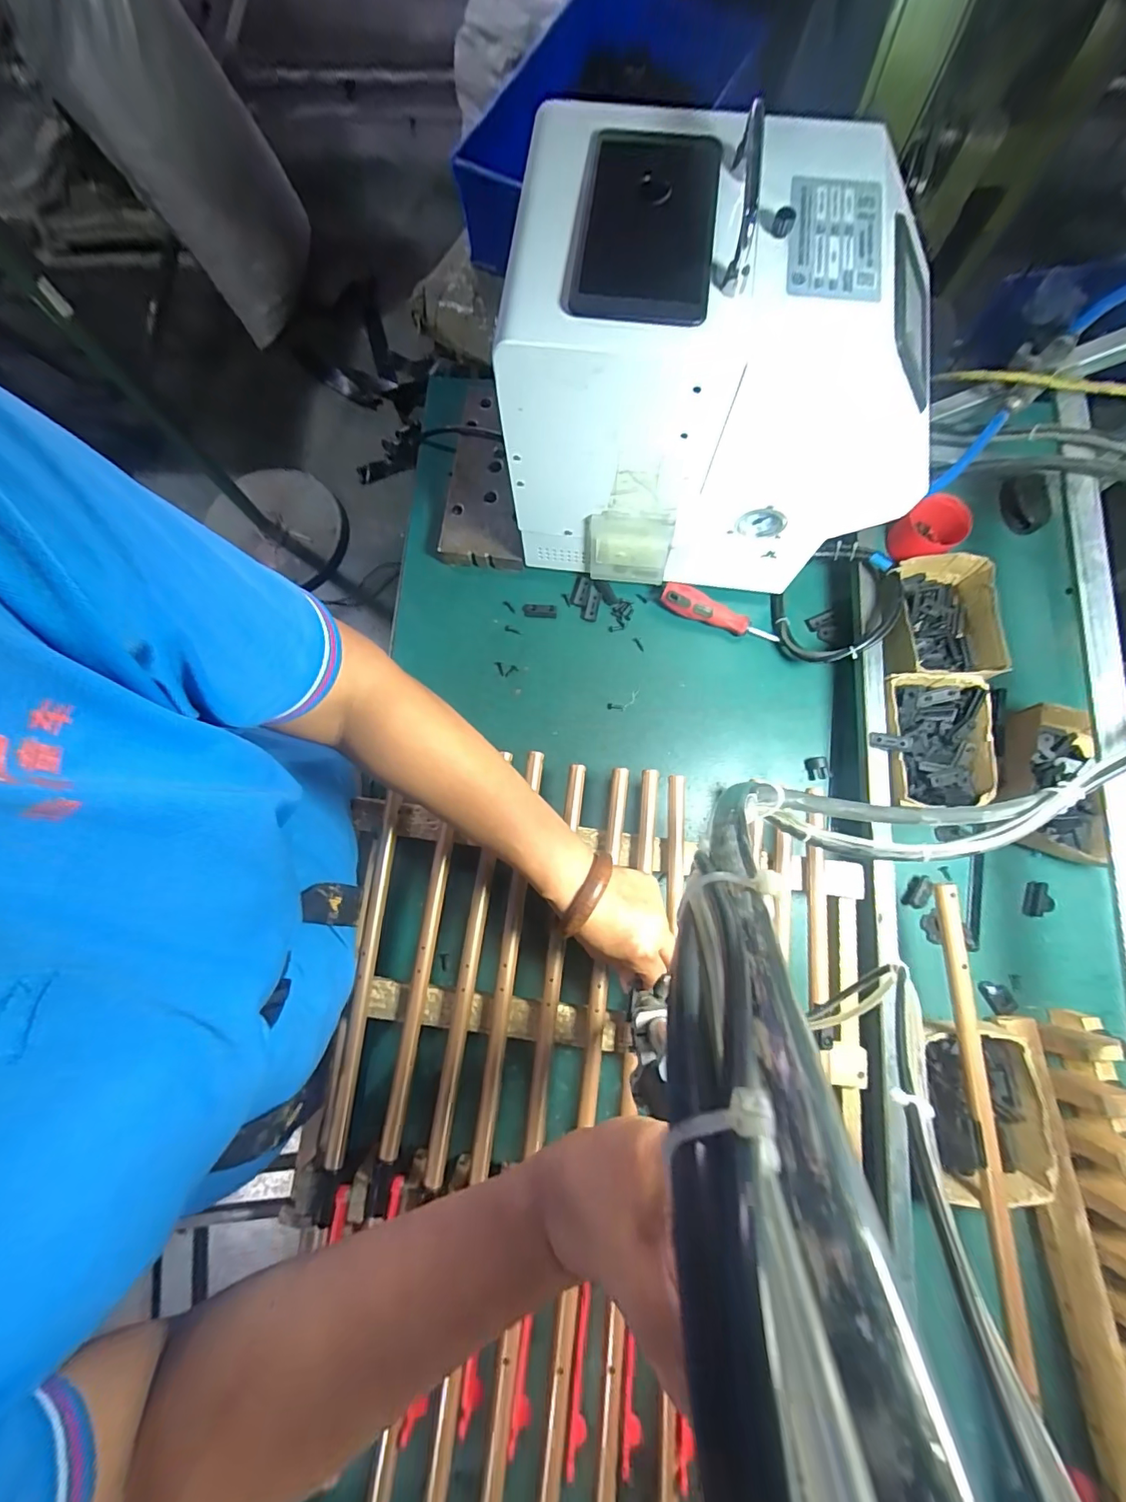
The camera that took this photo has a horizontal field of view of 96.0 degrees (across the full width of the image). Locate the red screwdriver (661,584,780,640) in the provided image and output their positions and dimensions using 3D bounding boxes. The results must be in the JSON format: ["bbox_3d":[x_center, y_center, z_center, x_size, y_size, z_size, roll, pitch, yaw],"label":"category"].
[{"bbox_3d":[0.178,-0.154,0.576,0.137,0.032,0.026,23,80,5],"label":"red screwdriver"}]

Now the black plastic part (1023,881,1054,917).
[{"bbox_3d":[0.488,0.153,0.517,0.030,0.006,0.035,13,80,3],"label":"black plastic part"}]

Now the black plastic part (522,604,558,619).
[{"bbox_3d":[-0.028,-0.166,0.599,0.041,0.006,0.017,7,79,3],"label":"black plastic part"}]

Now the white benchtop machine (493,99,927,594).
[{"bbox_3d":[0.131,-0.307,0.478,0.337,0.300,0.191,6,79,2],"label":"white benchtop machine"}]

